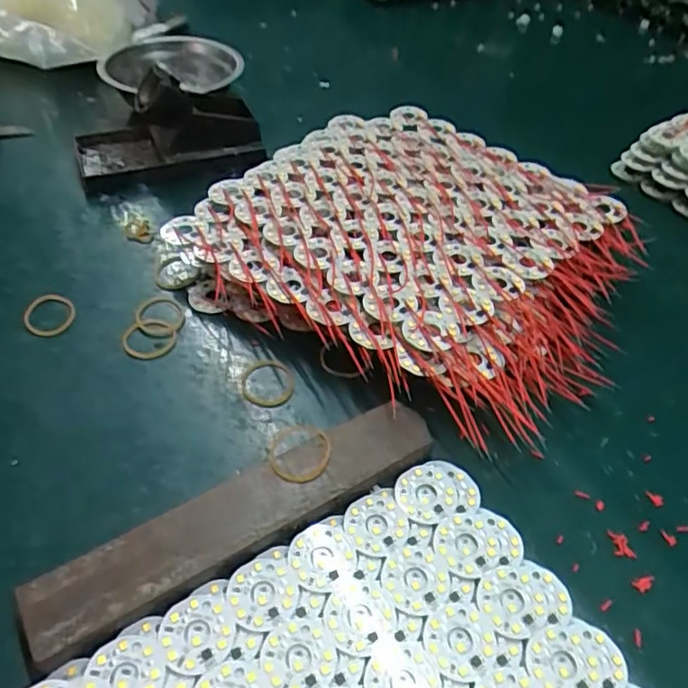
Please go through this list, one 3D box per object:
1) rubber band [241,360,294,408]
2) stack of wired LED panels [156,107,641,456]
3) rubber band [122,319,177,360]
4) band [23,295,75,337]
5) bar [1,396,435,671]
[{"bbox_3d":[-0.044,0.024,0.351,0.030,0.005,0.035,1,47,-2],"label":"rubber band"},{"bbox_3d":[0.054,-0.071,0.418,0.278,0.041,0.262,32,53,24],"label":"stack of wired LED panels"},{"bbox_3d":[-0.119,-0.004,0.365,0.030,0.005,0.032,9,47,5],"label":"rubber band"},{"bbox_3d":[-0.187,-0.018,0.377,0.030,0.005,0.033,-13,49,-15],"label":"band"},{"bbox_3d":[-0.045,0.081,0.283,0.197,0.014,0.038,-24,53,-23],"label":"bar"}]

